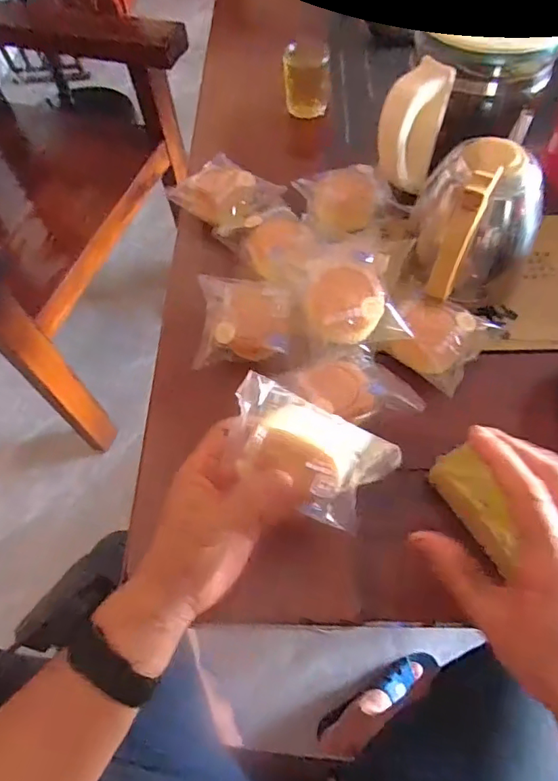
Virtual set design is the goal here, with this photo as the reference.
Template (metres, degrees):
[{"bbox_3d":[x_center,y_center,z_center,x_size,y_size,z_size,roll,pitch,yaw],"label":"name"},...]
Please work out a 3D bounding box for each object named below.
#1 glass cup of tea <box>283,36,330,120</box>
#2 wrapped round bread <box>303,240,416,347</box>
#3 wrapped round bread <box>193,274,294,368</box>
[{"bbox_3d":[0.037,-0.422,0.687,0.056,0.079,0.063,-3,61,2],"label":"glass cup of tea"},{"bbox_3d":[0.076,-0.088,0.477,0.100,0.054,0.091,-1,61,3],"label":"wrapped round bread"},{"bbox_3d":[-0.036,-0.065,0.506,0.090,0.030,0.088,6,98,9],"label":"wrapped round bread"}]

